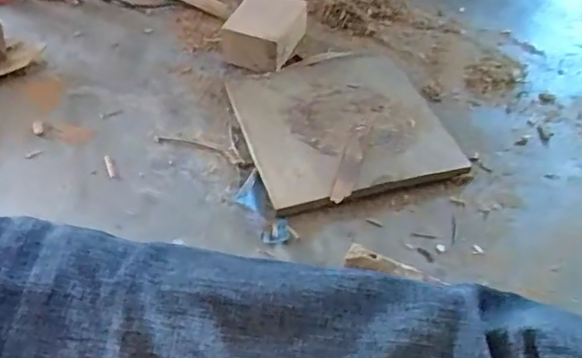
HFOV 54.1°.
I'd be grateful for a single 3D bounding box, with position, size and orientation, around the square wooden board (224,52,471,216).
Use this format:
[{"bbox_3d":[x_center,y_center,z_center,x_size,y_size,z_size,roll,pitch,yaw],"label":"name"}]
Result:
[{"bbox_3d":[0.067,-0.082,0.776,0.265,0.023,0.268,-13,49,-15],"label":"square wooden board"}]

